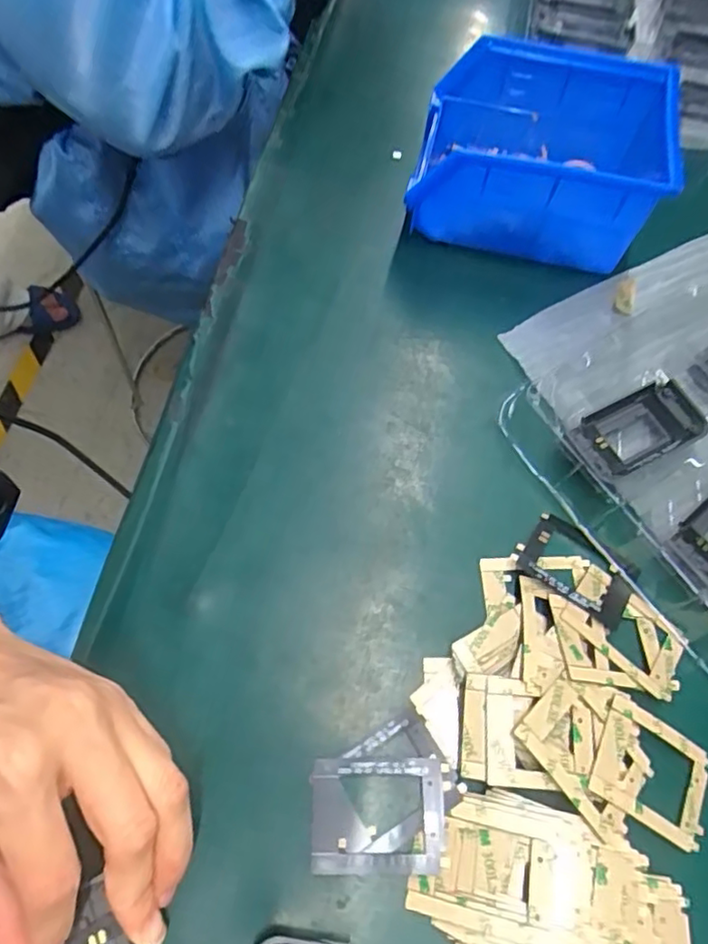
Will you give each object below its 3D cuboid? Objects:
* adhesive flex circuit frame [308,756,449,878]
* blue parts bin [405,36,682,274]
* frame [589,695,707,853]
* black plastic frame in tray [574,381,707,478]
[{"bbox_3d":[0.009,0.137,0.242,0.052,0.004,0.040,-3,65,3],"label":"adhesive flex circuit frame"},{"bbox_3d":[0.113,-0.184,0.364,0.141,0.073,0.111,13,65,4],"label":"blue parts bin"},{"bbox_3d":[0.122,0.123,0.247,0.053,0.004,0.040,32,65,-6],"label":"frame"},{"bbox_3d":[0.149,-0.023,0.313,0.074,0.010,0.035,-25,68,-14],"label":"black plastic frame in tray"}]

